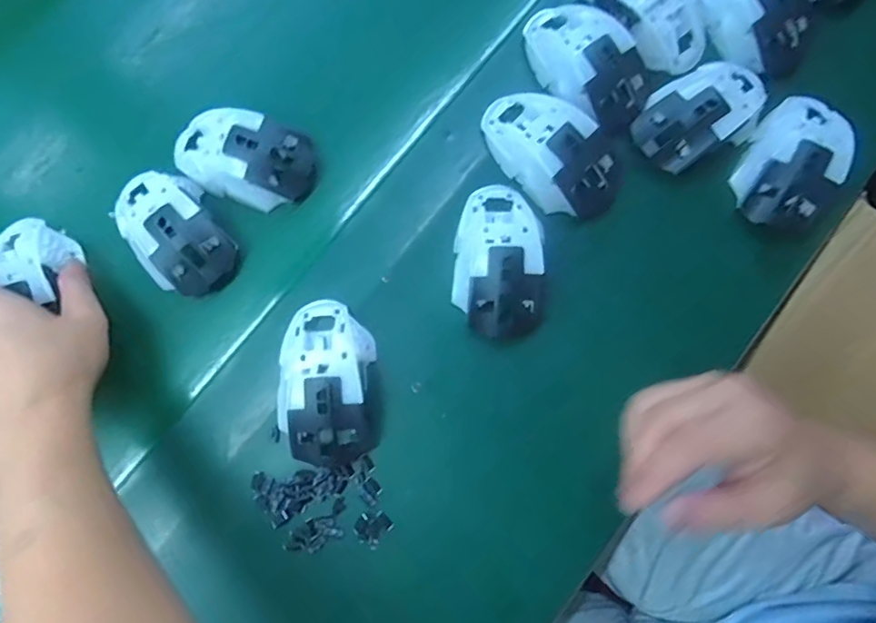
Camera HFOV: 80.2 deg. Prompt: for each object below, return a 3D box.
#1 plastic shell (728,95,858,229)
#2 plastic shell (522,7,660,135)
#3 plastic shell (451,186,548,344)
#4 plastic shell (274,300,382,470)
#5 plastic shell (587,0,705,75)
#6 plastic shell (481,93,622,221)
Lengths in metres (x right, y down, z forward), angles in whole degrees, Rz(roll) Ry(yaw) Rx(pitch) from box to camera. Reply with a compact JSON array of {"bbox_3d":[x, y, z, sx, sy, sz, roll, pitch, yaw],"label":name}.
[{"bbox_3d":[0.274,-0.117,0.398,0.065,0.038,0.115,29,82,7],"label":"plastic shell"},{"bbox_3d":[0.115,-0.197,0.408,0.068,0.025,0.115,-44,81,-5],"label":"plastic shell"},{"bbox_3d":[0.047,-0.039,0.388,0.066,0.041,0.115,2,80,3],"label":"plastic shell"},{"bbox_3d":[-0.080,0.050,0.372,0.065,0.035,0.115,-2,79,2],"label":"plastic shell"},{"bbox_3d":[0.171,-0.251,0.422,0.058,0.033,0.117,-40,80,-5],"label":"plastic shell"},{"bbox_3d":[0.087,-0.124,0.405,0.122,0.042,0.070,38,83,8],"label":"plastic shell"}]

